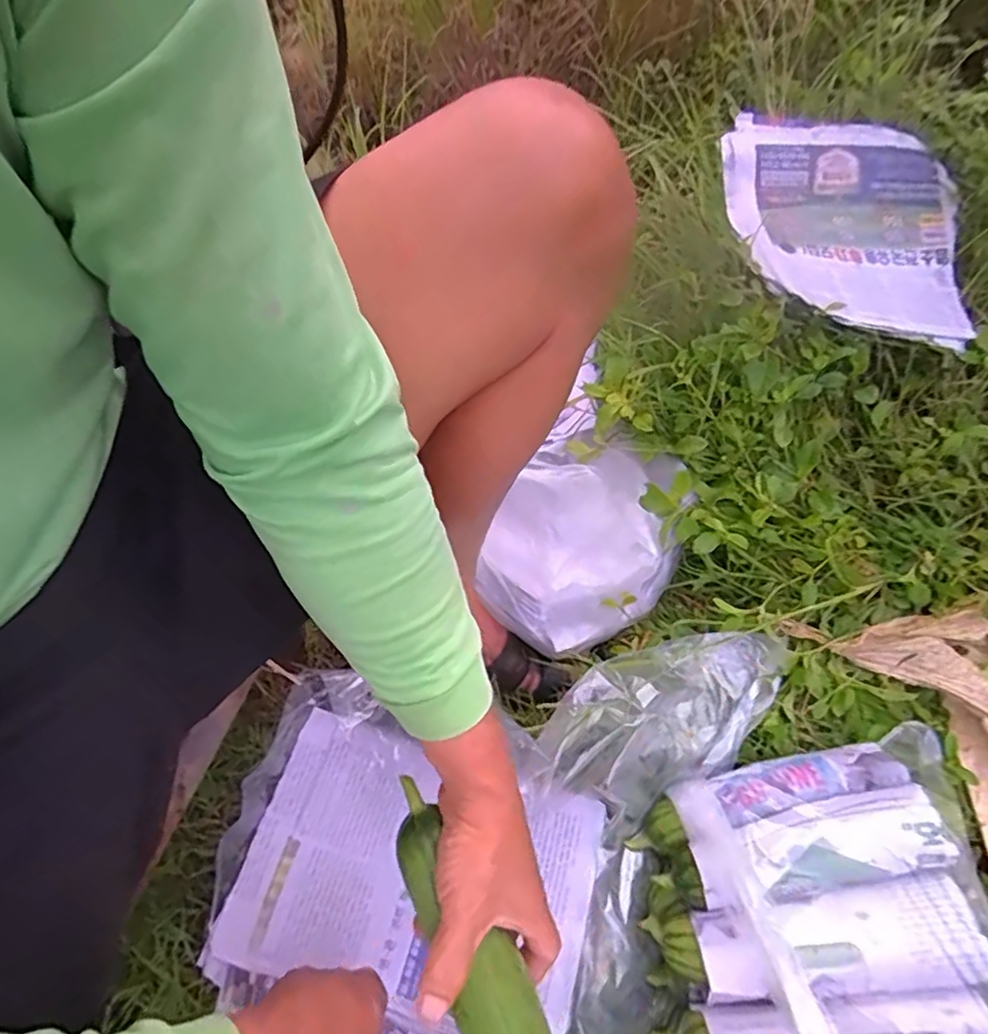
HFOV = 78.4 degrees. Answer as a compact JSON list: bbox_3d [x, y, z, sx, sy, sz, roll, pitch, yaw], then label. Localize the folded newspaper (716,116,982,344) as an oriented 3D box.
[{"bbox_3d":[0.420,-0.341,0.710,0.293,0.096,0.288,3,63,-1],"label":"folded newspaper"}]

